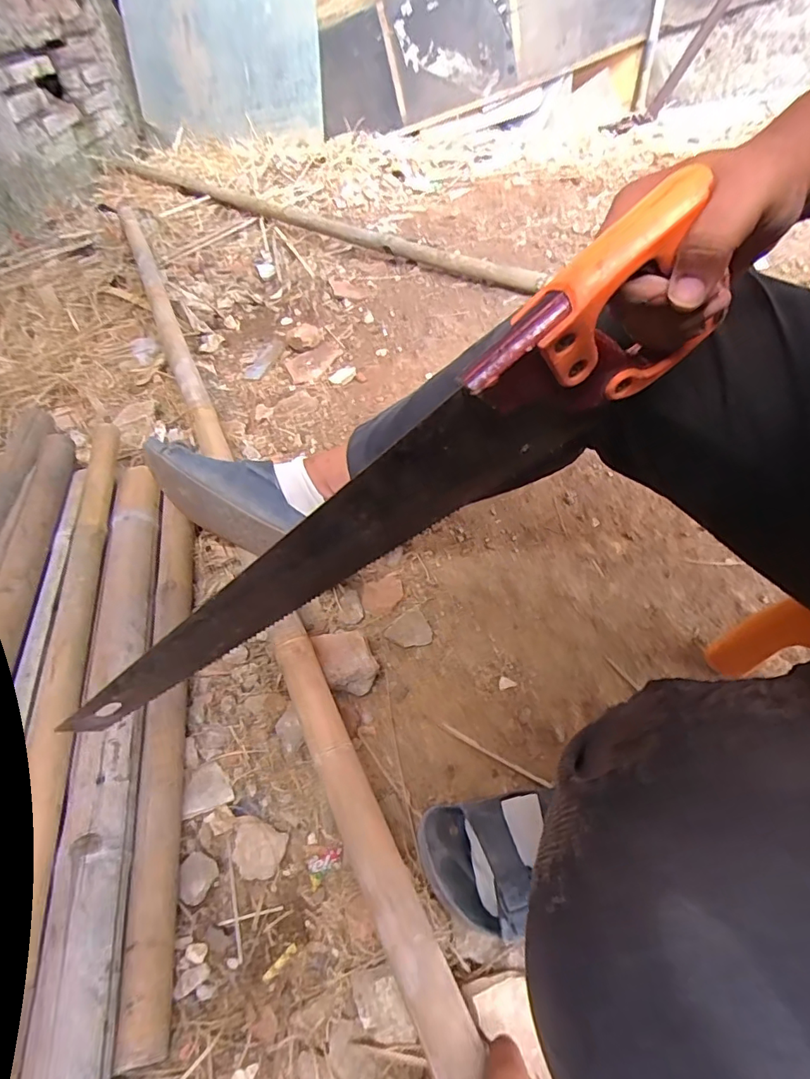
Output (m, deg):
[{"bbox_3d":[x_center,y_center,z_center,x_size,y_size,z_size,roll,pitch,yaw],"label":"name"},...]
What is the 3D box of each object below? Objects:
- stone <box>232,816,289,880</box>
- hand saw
[{"bbox_3d":[-0.149,0.306,0.498,0.060,0.016,0.046,15,56,15],"label":"stone"},{"bbox_3d":[-0.022,-0.004,0.338,0.470,0.124,0.023,-37,54,11],"label":"hand saw"}]

